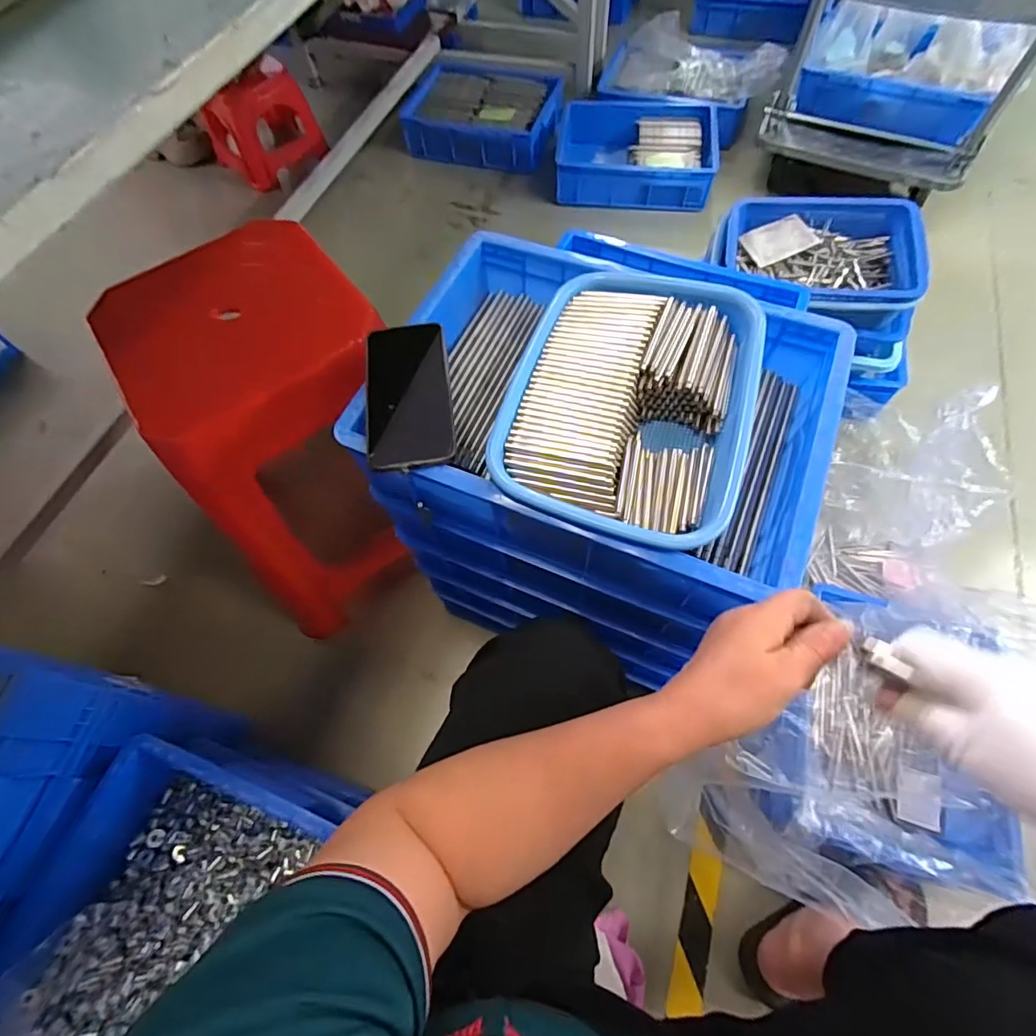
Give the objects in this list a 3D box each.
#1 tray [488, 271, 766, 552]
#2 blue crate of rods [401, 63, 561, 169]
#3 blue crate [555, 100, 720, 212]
[{"bbox_3d":[0.103,-0.107,0.499,0.215,0.070,0.292,13,65,9],"label":"tray"},{"bbox_3d":[-0.102,-1.209,1.572,0.453,0.118,0.374,13,65,9],"label":"blue crate of rods"},{"bbox_3d":[0.319,-0.995,1.444,0.414,0.124,0.336,5,64,5],"label":"blue crate"}]

